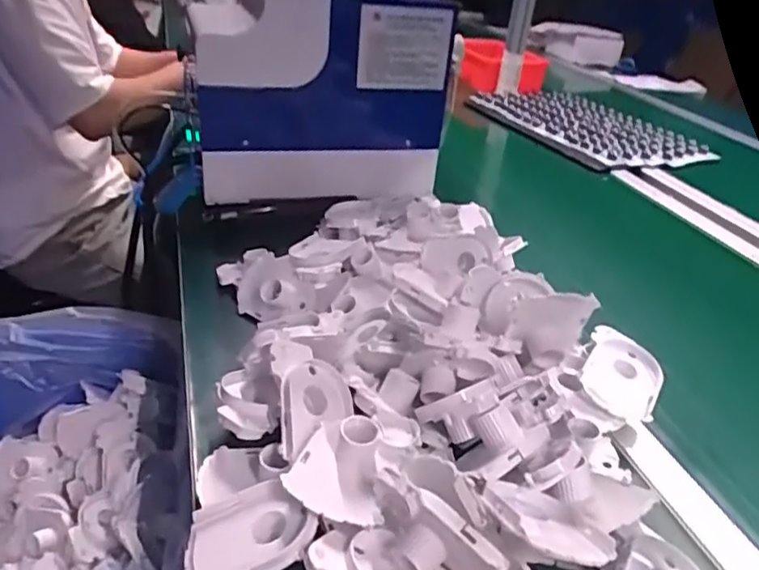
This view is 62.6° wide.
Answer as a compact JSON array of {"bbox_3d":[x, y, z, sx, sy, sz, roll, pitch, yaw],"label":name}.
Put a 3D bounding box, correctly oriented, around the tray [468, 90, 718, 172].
[{"bbox_3d":[0.432,-0.333,1.316,0.277,0.038,0.430,-15,39,-26],"label":"tray"}]

